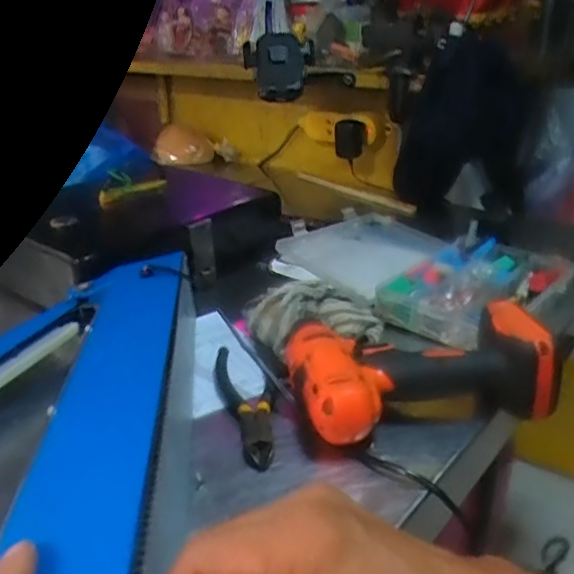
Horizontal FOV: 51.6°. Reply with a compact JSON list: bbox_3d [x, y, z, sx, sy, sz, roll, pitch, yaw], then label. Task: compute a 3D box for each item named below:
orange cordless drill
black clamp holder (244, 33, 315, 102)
[{"bbox_3d":[0.093,0.052,0.438,0.173,0.060,0.120,-3,24,-7],"label":"orange cordless drill"},{"bbox_3d":[-0.012,-0.311,0.842,0.097,0.086,0.079,-1,24,-2],"label":"black clamp holder"}]

